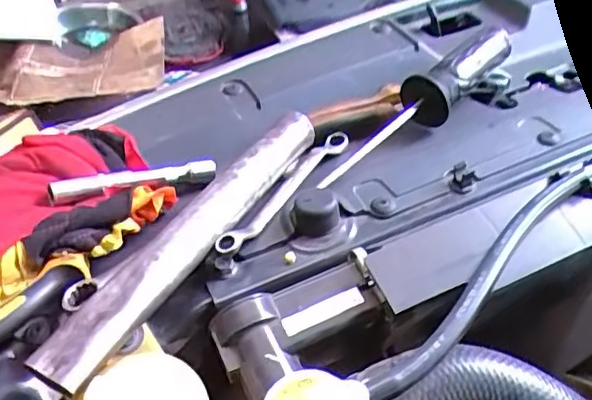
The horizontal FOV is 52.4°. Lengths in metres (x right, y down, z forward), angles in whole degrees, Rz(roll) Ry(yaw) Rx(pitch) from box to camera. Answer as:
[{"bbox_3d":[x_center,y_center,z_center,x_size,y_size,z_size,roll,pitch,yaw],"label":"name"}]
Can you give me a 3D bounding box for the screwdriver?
[{"bbox_3d":[0.097,-0.076,0.475,0.037,0.029,0.223,37,60,26],"label":"screwdriver"}]

